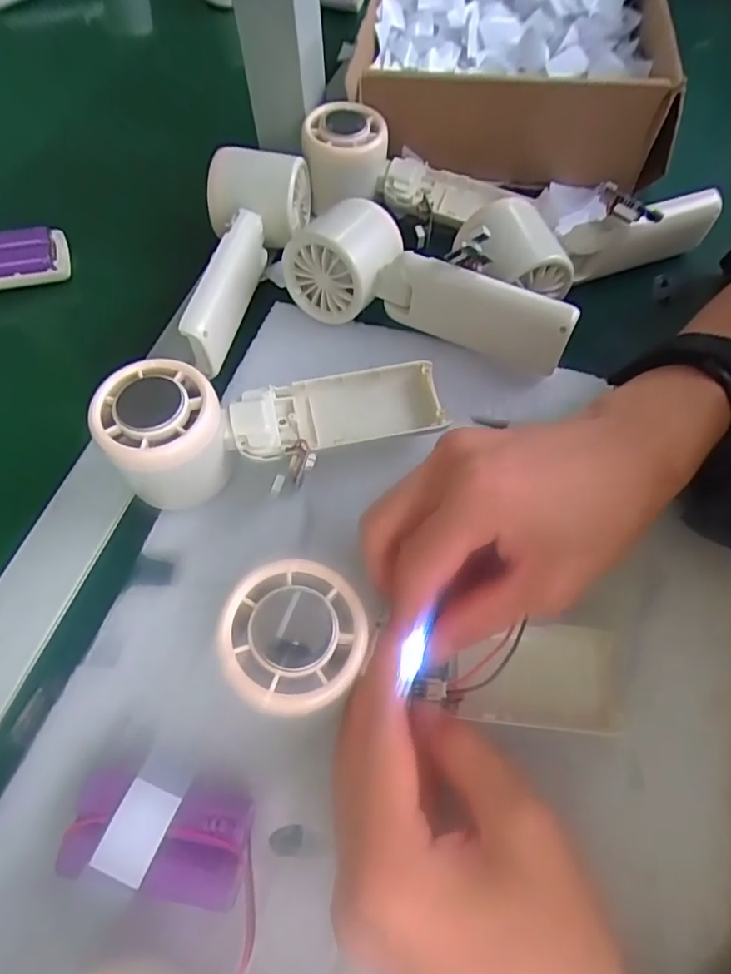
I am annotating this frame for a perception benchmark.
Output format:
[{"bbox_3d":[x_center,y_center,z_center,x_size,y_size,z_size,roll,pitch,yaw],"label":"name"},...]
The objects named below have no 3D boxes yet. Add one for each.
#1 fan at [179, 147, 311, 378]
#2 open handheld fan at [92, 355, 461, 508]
[{"bbox_3d":[-0.077,-0.137,0.337,0.058,0.047,0.156,9,61,4],"label":"fan"},{"bbox_3d":[-0.040,-0.029,0.279,0.164,0.056,0.060,-11,62,-7],"label":"open handheld fan"}]

